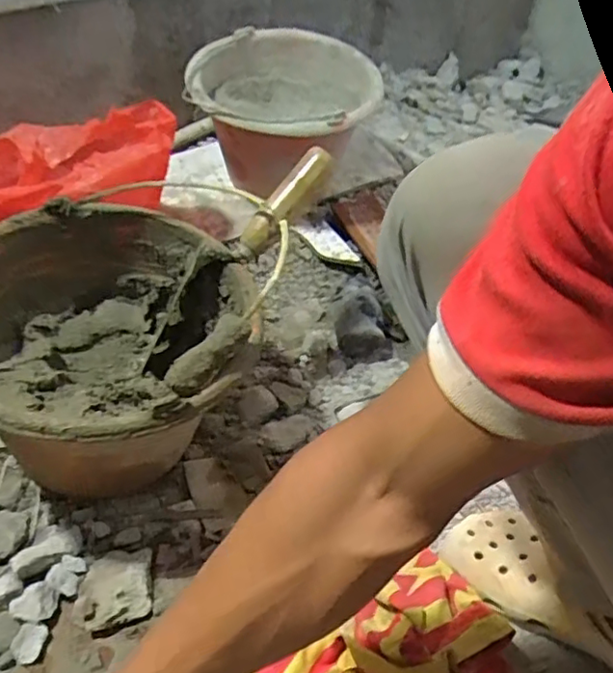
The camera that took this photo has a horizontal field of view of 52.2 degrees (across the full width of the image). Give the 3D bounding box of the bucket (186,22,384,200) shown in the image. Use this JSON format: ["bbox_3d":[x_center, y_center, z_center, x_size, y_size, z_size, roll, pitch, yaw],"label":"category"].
[{"bbox_3d":[-0.024,-0.293,0.859,0.226,0.182,0.274,6,46,2],"label":"bucket"}]

